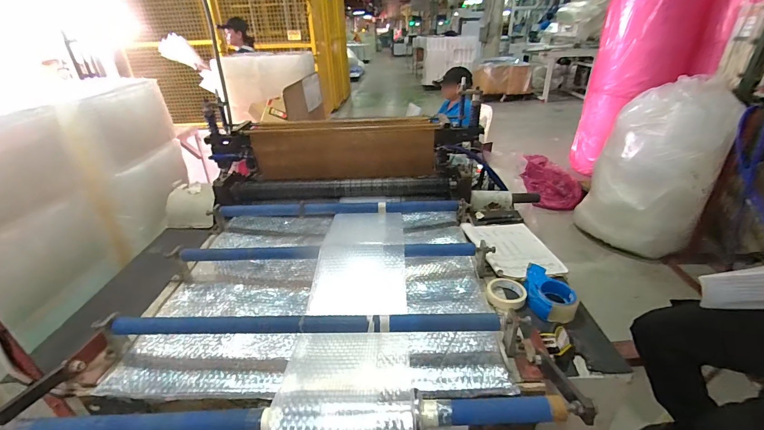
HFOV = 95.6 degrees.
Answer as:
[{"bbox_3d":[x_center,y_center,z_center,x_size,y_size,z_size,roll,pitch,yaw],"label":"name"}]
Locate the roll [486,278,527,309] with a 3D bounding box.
[{"bbox_3d":[0.320,0.202,0.893,0.094,0.033,0.096,-1,29,1],"label":"roll"}]

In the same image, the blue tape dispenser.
[{"bbox_3d":[0.414,0.195,0.871,0.104,0.059,0.162,-5,29,-6],"label":"blue tape dispenser"}]

